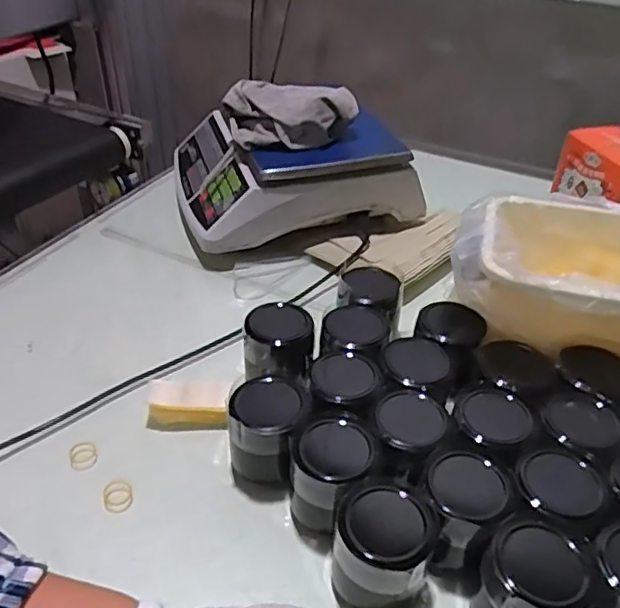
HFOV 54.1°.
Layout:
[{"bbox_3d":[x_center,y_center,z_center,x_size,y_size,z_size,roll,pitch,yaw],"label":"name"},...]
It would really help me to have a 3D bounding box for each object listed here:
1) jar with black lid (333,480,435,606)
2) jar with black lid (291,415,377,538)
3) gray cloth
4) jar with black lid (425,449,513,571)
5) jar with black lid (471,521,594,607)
[{"bbox_3d":[0.050,0.172,0.427,0.064,0.081,0.071,8,37,6],"label":"jar with black lid"},{"bbox_3d":[0.016,0.136,0.469,0.059,0.080,0.059,2,37,-2],"label":"jar with black lid"},{"bbox_3d":[-0.027,-0.246,0.770,0.156,0.057,0.112,-4,37,-10],"label":"gray cloth"},{"bbox_3d":[0.111,0.155,0.450,0.060,0.075,0.066,0,37,-4],"label":"jar with black lid"},{"bbox_3d":[0.143,0.191,0.404,0.057,0.083,0.061,2,37,-2],"label":"jar with black lid"}]

